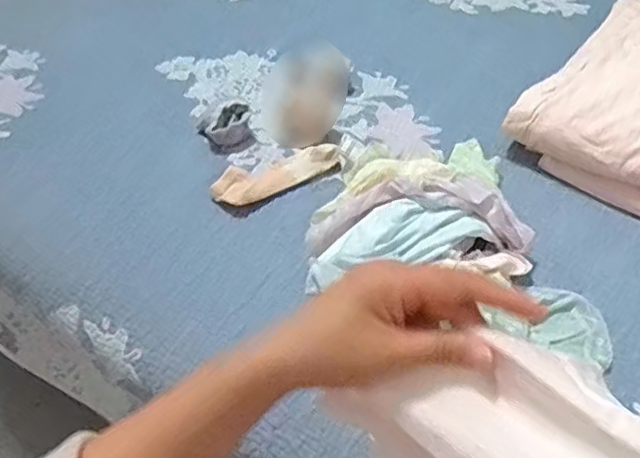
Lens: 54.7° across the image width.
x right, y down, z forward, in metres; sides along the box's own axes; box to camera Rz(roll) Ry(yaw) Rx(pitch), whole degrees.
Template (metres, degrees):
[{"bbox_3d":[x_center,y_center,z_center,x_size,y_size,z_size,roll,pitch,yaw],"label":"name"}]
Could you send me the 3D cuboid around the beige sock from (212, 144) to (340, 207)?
[{"bbox_3d":[-0.047,-0.061,0.675,0.147,0.024,0.037,-24,56,-20],"label":"beige sock"}]

